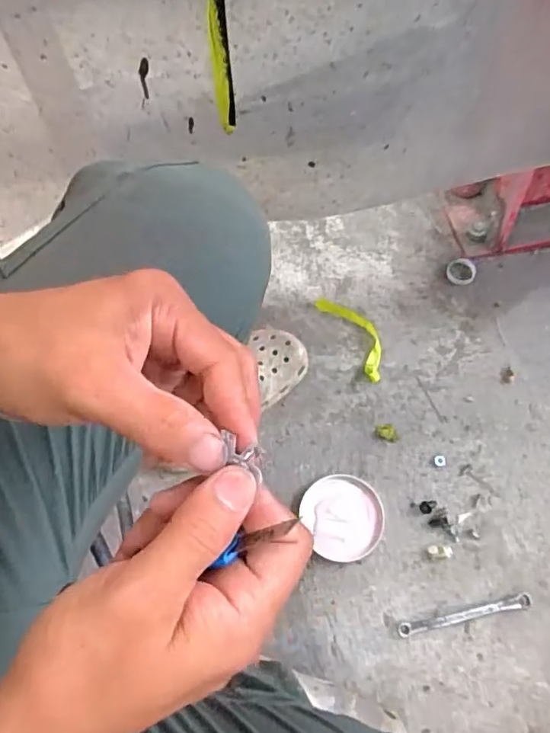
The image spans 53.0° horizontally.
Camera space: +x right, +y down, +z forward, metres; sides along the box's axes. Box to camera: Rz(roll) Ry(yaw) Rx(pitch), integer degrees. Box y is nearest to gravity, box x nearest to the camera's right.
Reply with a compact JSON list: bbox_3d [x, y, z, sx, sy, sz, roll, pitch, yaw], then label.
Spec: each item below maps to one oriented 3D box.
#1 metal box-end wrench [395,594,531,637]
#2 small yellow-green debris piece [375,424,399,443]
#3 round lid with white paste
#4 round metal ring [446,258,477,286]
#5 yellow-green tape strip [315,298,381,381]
[{"bbox_3d":[0.228,0.299,0.661,0.164,0.012,0.016,-10,64,-5],"label":"metal box-end wrench"},{"bbox_3d":[0.155,0.090,0.755,0.034,0.004,0.024,15,65,7],"label":"small yellow-green debris piece"},{"bbox_3d":[0.089,0.193,0.710,0.100,0.007,0.105,0,64,0],"label":"round lid with white paste"},{"bbox_3d":[0.291,-0.148,0.861,0.045,0.013,0.046,0,64,0],"label":"round metal ring"},{"bbox_3d":[0.122,-0.049,0.817,0.052,0.007,0.153,-29,67,-13],"label":"yellow-green tape strip"}]

